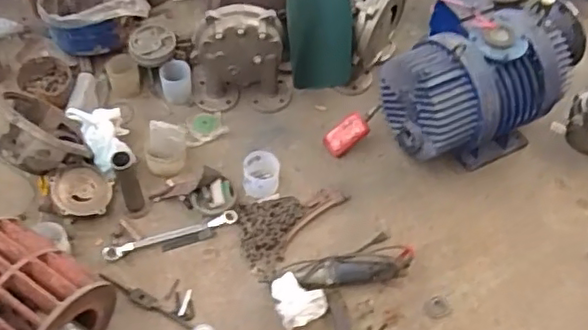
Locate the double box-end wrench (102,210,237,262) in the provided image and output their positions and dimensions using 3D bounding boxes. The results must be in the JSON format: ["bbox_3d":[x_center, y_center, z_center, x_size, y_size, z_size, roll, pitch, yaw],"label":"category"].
[{"bbox_3d":[-0.338,0.195,1.711,0.371,0.024,0.045,-15,57,-14],"label":"double box-end wrench"}]

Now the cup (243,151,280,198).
[{"bbox_3d":[-0.094,0.029,1.788,0.103,0.081,0.127,-1,55,-4],"label":"cup"}]

